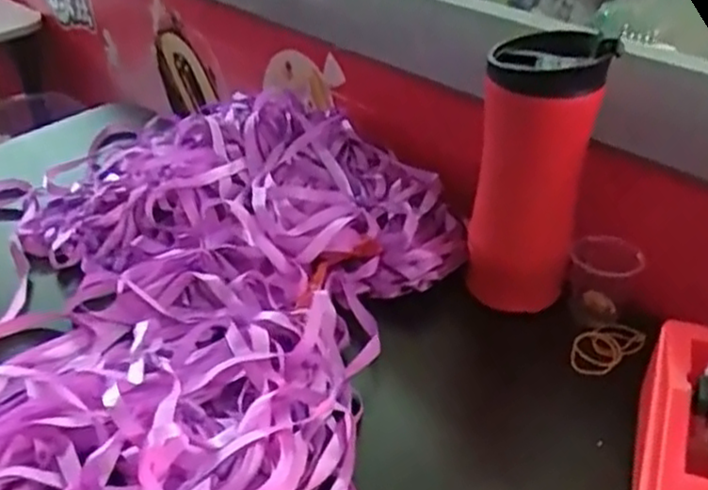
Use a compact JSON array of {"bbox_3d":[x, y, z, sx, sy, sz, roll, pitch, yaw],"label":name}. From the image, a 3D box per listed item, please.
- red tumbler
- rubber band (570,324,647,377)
[{"bbox_3d":[0.122,-0.045,0.499,0.071,0.187,0.062,8,36,11],"label":"red tumbler"},{"bbox_3d":[0.172,0.071,0.502,0.062,0.011,0.032,-25,42,-31],"label":"rubber band"}]

